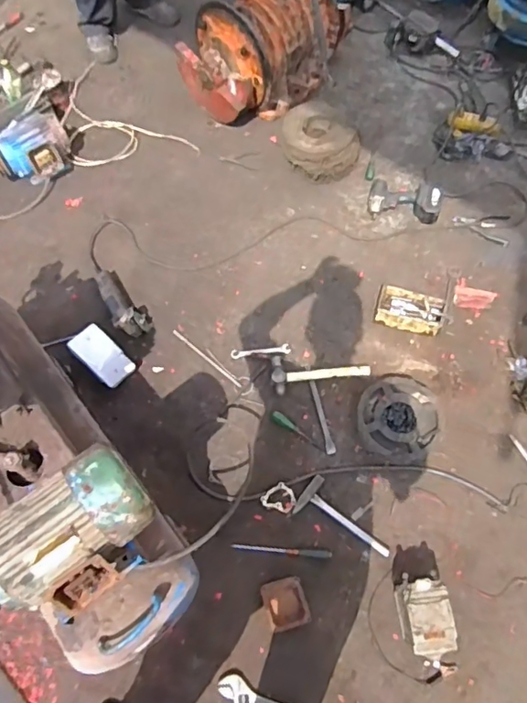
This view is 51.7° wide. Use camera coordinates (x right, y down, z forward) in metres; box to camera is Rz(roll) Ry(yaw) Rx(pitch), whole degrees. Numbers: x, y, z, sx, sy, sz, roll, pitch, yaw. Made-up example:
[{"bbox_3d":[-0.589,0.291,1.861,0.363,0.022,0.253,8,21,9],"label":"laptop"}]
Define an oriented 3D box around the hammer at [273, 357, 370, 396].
[{"bbox_3d":[0.166,0.055,1.621,0.279,0.031,0.110,-7,62,-3],"label":"hammer"}]

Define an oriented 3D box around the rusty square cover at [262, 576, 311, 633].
[{"bbox_3d":[0.057,0.634,1.369,0.102,0.014,0.114,-17,63,-8],"label":"rusty square cover"}]

